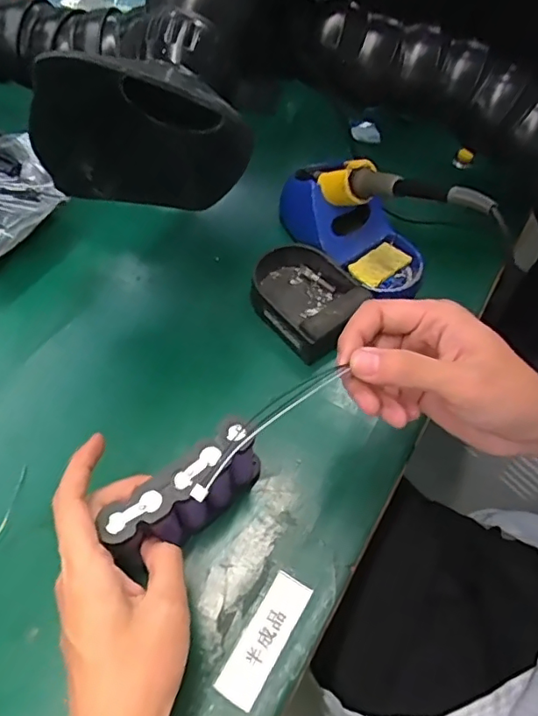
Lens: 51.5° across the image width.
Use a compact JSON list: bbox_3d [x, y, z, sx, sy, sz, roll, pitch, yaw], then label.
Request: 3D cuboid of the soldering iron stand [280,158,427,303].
[{"bbox_3d":[0.077,-0.127,0.502,0.155,0.084,0.077,38,65,20],"label":"soldering iron stand"}]

